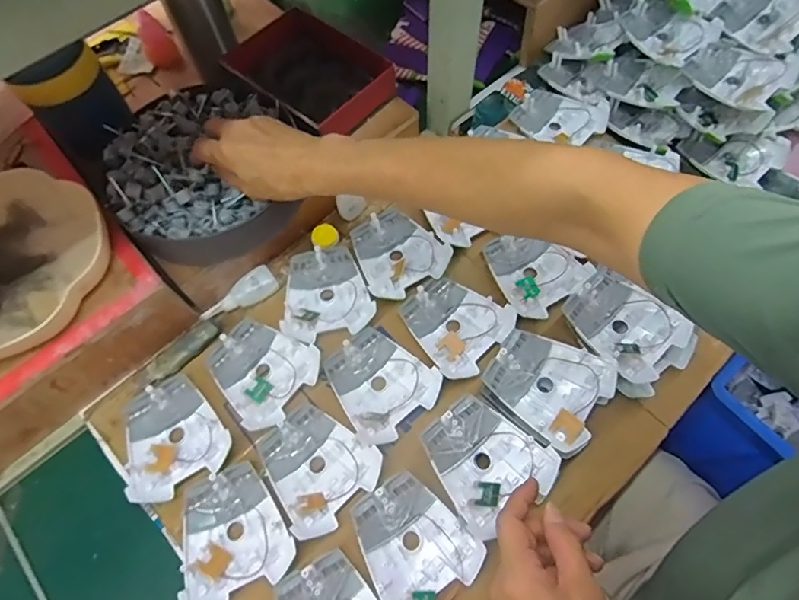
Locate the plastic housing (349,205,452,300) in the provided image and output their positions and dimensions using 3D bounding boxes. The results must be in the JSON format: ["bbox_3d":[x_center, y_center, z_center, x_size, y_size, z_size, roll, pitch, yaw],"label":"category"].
[{"bbox_3d":[-0.008,-0.055,0.557,0.098,0.016,0.109,-38,71,-15],"label":"plastic housing"}]

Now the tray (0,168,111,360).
[{"bbox_3d":[-0.385,-0.035,0.470,0.182,0.037,0.191,26,69,12],"label":"tray"}]

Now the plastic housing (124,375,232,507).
[{"bbox_3d":[-0.230,0.136,0.486,0.096,0.020,0.108,-29,69,-11],"label":"plastic housing"}]

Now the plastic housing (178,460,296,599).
[{"bbox_3d":[-0.156,0.213,0.444,0.094,0.018,0.109,-25,68,-10],"label":"plastic housing"}]

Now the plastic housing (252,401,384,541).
[{"bbox_3d":[-0.082,0.159,0.472,0.096,0.017,0.108,-41,71,-16],"label":"plastic housing"}]

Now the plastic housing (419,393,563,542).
[{"bbox_3d":[0.079,0.147,0.453,0.097,0.030,0.106,-33,69,-13],"label":"plastic housing"}]

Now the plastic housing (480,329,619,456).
[{"bbox_3d":[0.143,0.084,0.474,0.109,0.033,0.095,33,70,14],"label":"plastic housing"}]

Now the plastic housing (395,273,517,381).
[{"bbox_3d":[0.059,0.022,0.519,0.097,0.016,0.104,-42,72,-16],"label":"plastic housing"}]

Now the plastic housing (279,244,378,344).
[{"bbox_3d":[-0.085,-0.011,0.541,0.097,0.020,0.107,-13,66,-5],"label":"plastic housing"}]

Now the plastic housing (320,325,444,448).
[{"bbox_3d":[-0.022,0.084,0.501,0.096,0.020,0.108,-38,70,-15],"label":"plastic housing"}]

